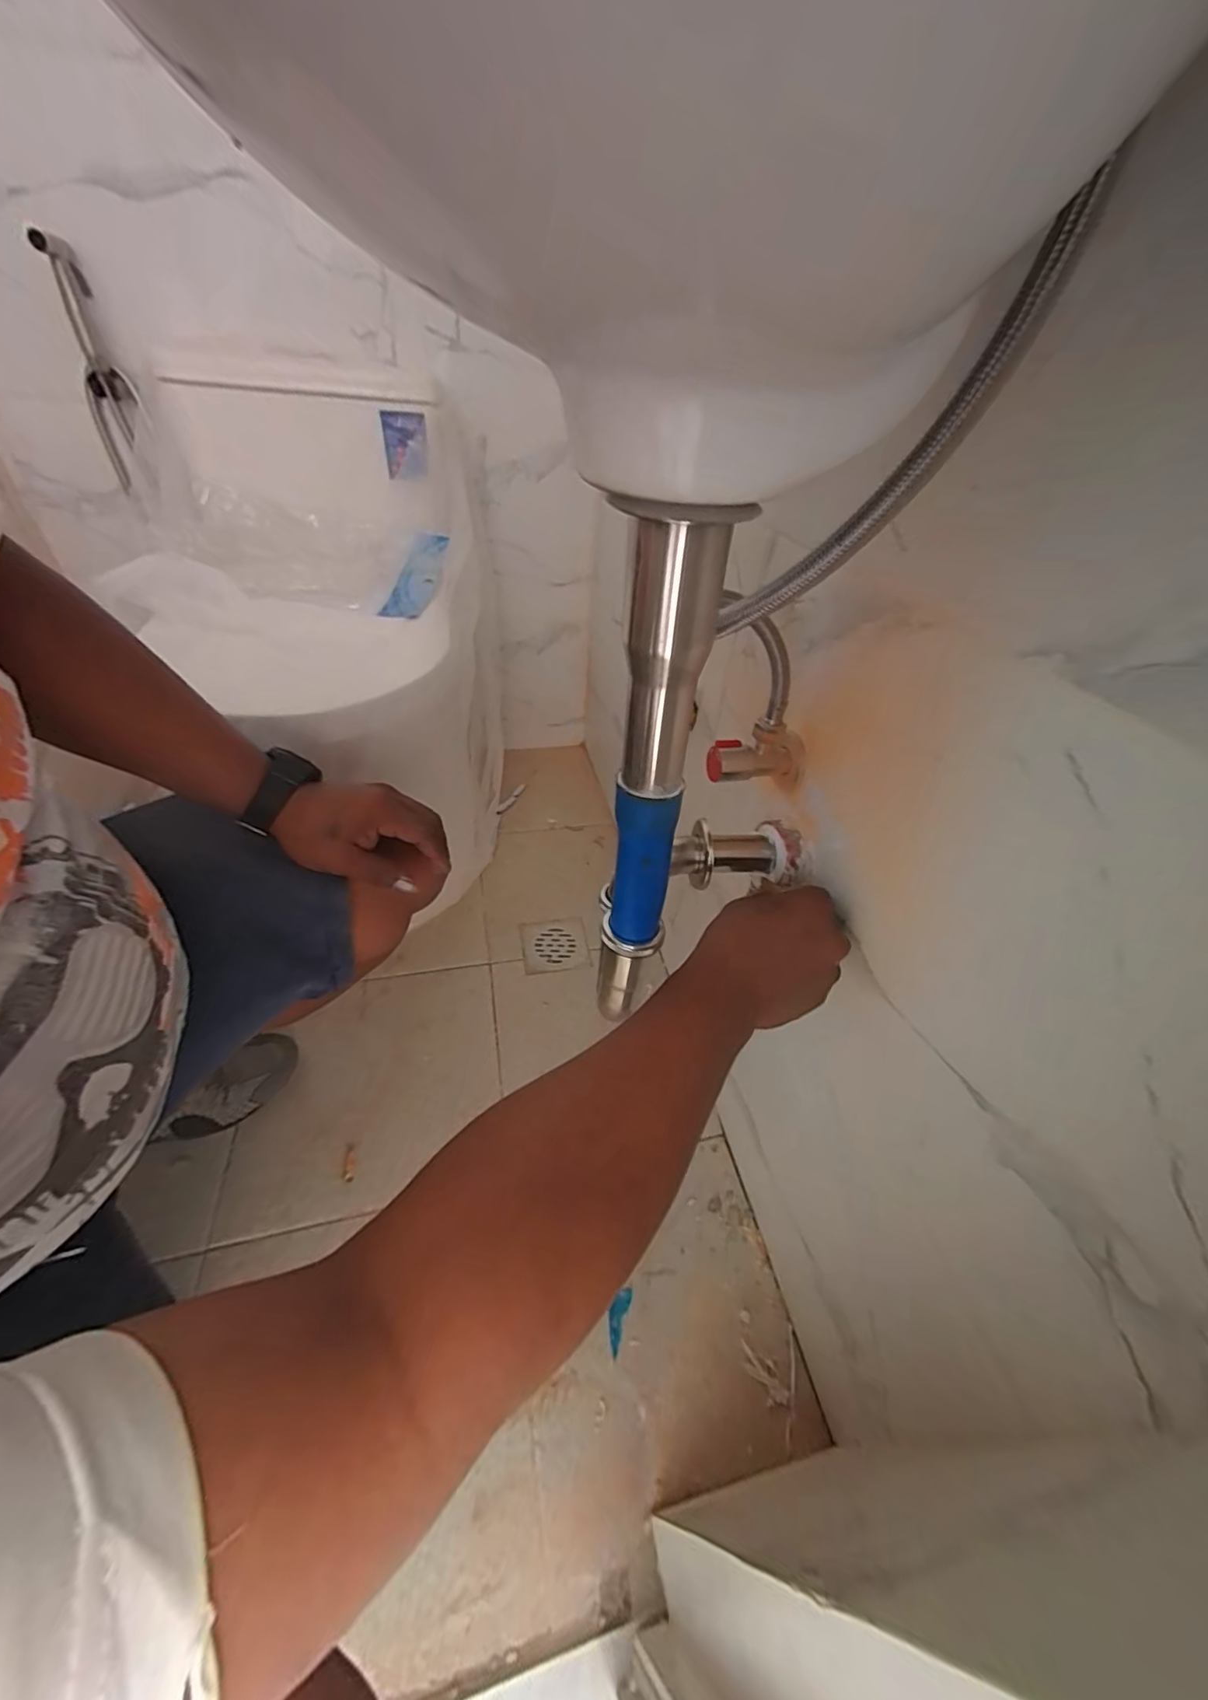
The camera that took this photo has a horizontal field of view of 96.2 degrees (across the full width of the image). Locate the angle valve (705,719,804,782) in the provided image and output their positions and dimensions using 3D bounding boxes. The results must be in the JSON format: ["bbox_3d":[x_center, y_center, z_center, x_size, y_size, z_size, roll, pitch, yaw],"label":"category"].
[{"bbox_3d":[0.120,-0.075,0.423,0.076,0.052,0.028,-6,43,-12],"label":"angle valve"}]

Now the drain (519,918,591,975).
[{"bbox_3d":[-0.077,0.151,0.865,0.105,0.006,0.099,-6,42,-13],"label":"drain"}]

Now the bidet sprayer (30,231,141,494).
[{"bbox_3d":[-0.663,-0.621,0.720,0.054,0.270,0.049,43,50,10],"label":"bidet sprayer"}]

